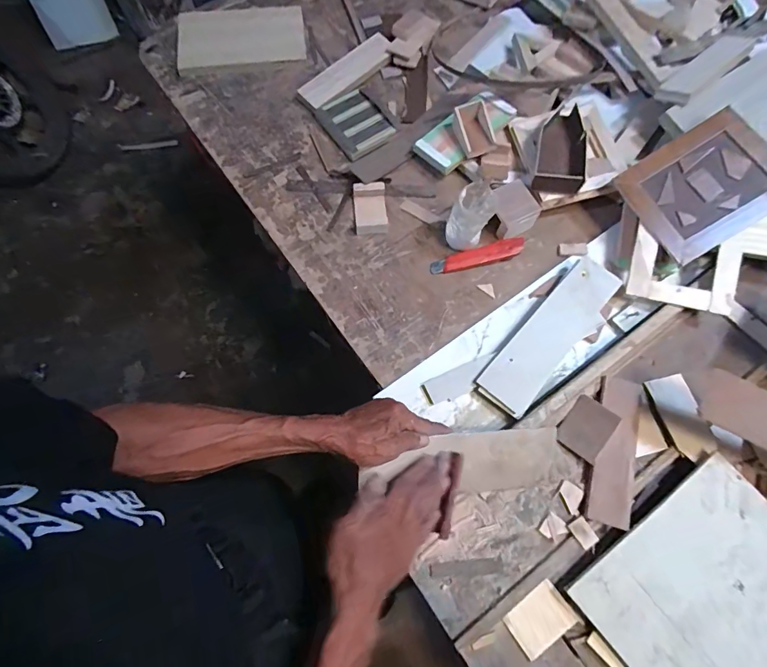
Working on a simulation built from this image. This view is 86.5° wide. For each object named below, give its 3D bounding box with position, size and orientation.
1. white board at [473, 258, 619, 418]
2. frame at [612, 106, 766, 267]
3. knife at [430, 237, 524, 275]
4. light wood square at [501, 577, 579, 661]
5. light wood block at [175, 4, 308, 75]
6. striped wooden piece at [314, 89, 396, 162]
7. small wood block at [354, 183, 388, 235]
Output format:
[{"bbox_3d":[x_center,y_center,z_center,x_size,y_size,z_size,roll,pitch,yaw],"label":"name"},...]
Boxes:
[{"bbox_3d":[0.240,-0.001,0.583,0.074,0.009,0.256,42,79,9],"label":"white board"},{"bbox_3d":[0.464,-0.213,0.590,0.182,0.012,0.160,-34,81,10],"label":"frame"},{"bbox_3d":[0.147,-0.122,0.643,0.149,0.017,0.029,-12,71,-5],"label":"knife"},{"bbox_3d":[0.189,0.344,0.490,0.075,0.006,0.056,-32,74,-12],"label":"light wood square"},{"bbox_3d":[-0.272,-0.569,0.779,0.234,0.022,0.167,-11,75,-3],"label":"light wood block"},{"bbox_3d":[-0.052,-0.371,0.722,0.094,0.020,0.131,-34,74,-12],"label":"striped wooden piece"},{"bbox_3d":[-0.021,-0.202,0.664,0.051,0.033,0.081,-4,70,-2],"label":"small wood block"}]

